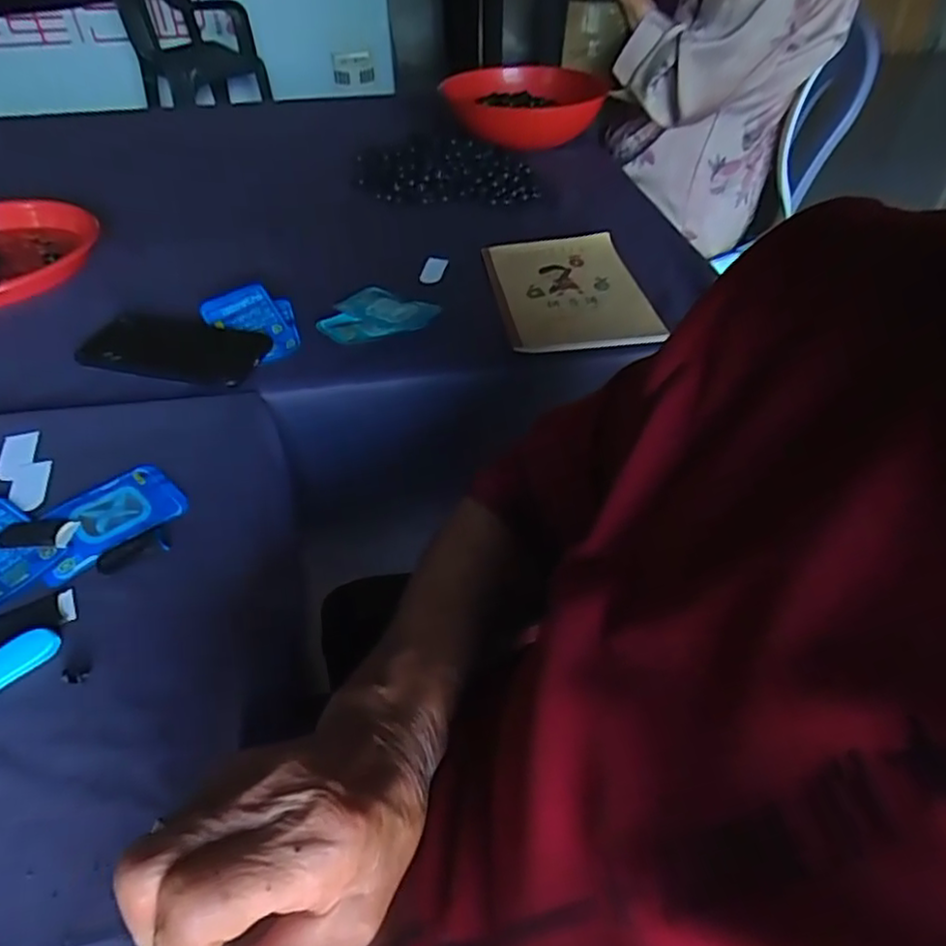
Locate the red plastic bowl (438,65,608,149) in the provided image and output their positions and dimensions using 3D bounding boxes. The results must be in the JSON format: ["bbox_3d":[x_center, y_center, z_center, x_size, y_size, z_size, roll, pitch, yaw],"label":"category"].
[{"bbox_3d":[0.072,-0.548,0.981,0.226,0.071,0.188,1,44,1],"label":"red plastic bowl"}]

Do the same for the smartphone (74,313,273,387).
[{"bbox_3d":[-0.265,-0.117,0.590,0.156,0.010,0.087,9,45,9],"label":"smartphone"}]

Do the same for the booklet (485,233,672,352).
[{"bbox_3d":[0.093,-0.190,0.663,0.140,0.012,0.211,-5,45,-5],"label":"booklet"}]

